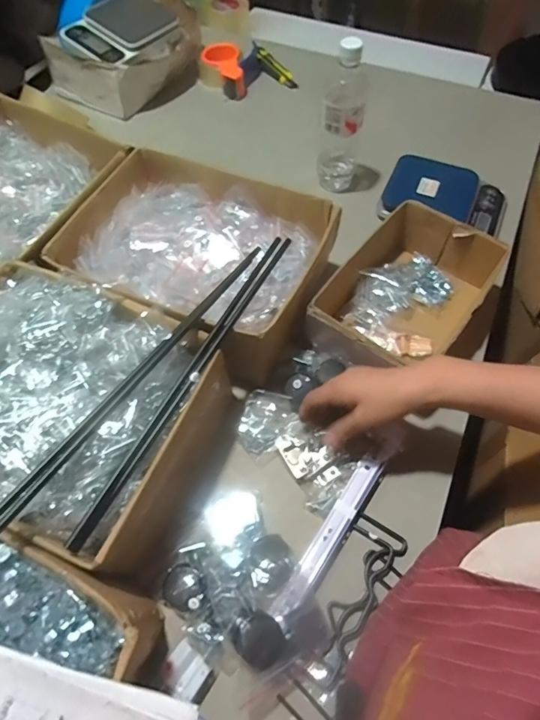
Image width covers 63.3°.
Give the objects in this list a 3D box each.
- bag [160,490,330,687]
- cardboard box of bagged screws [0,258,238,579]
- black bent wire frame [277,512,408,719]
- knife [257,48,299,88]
[{"bbox_3d":[-0.033,0.234,0.450,0.132,0.058,0.180,-29,65,-14],"label":"bag"},{"bbox_3d":[-0.231,0.048,0.500,0.329,0.144,0.262,21,64,12],"label":"cardboard box of bagged screws"},{"bbox_3d":[0.082,0.266,0.454,0.059,0.019,0.205,26,65,14],"label":"black bent wire frame"},{"bbox_3d":[0.012,-0.644,0.973,0.032,0.022,0.151,-25,64,-12],"label":"knife"}]

